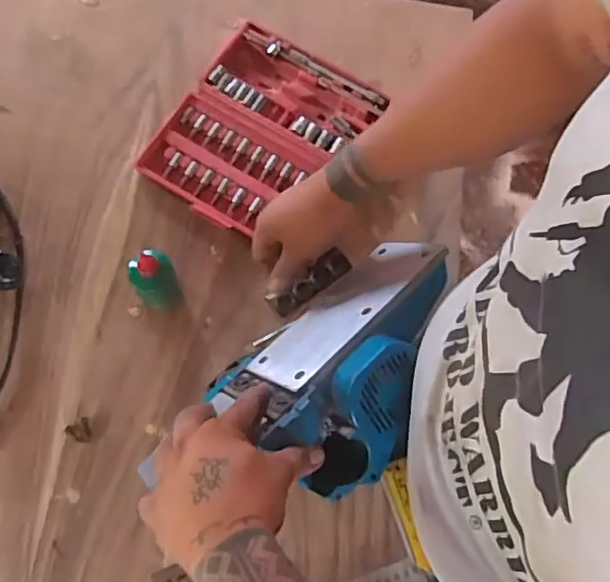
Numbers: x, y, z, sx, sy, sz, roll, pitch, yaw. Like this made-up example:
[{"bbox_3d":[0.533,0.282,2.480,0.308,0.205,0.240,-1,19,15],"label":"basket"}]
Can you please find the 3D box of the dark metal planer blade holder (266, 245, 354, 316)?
[{"bbox_3d":[0.007,-0.011,0.721,0.107,0.017,0.030,-35,79,-18],"label":"dark metal planer blade holder"}]

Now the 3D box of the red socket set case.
[{"bbox_3d":[-0.059,-0.201,0.769,0.207,0.032,0.256,33,72,8],"label":"red socket set case"}]

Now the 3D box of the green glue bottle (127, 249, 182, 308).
[{"bbox_3d":[-0.161,-0.013,0.664,0.061,0.090,0.048,43,80,9],"label":"green glue bottle"}]

